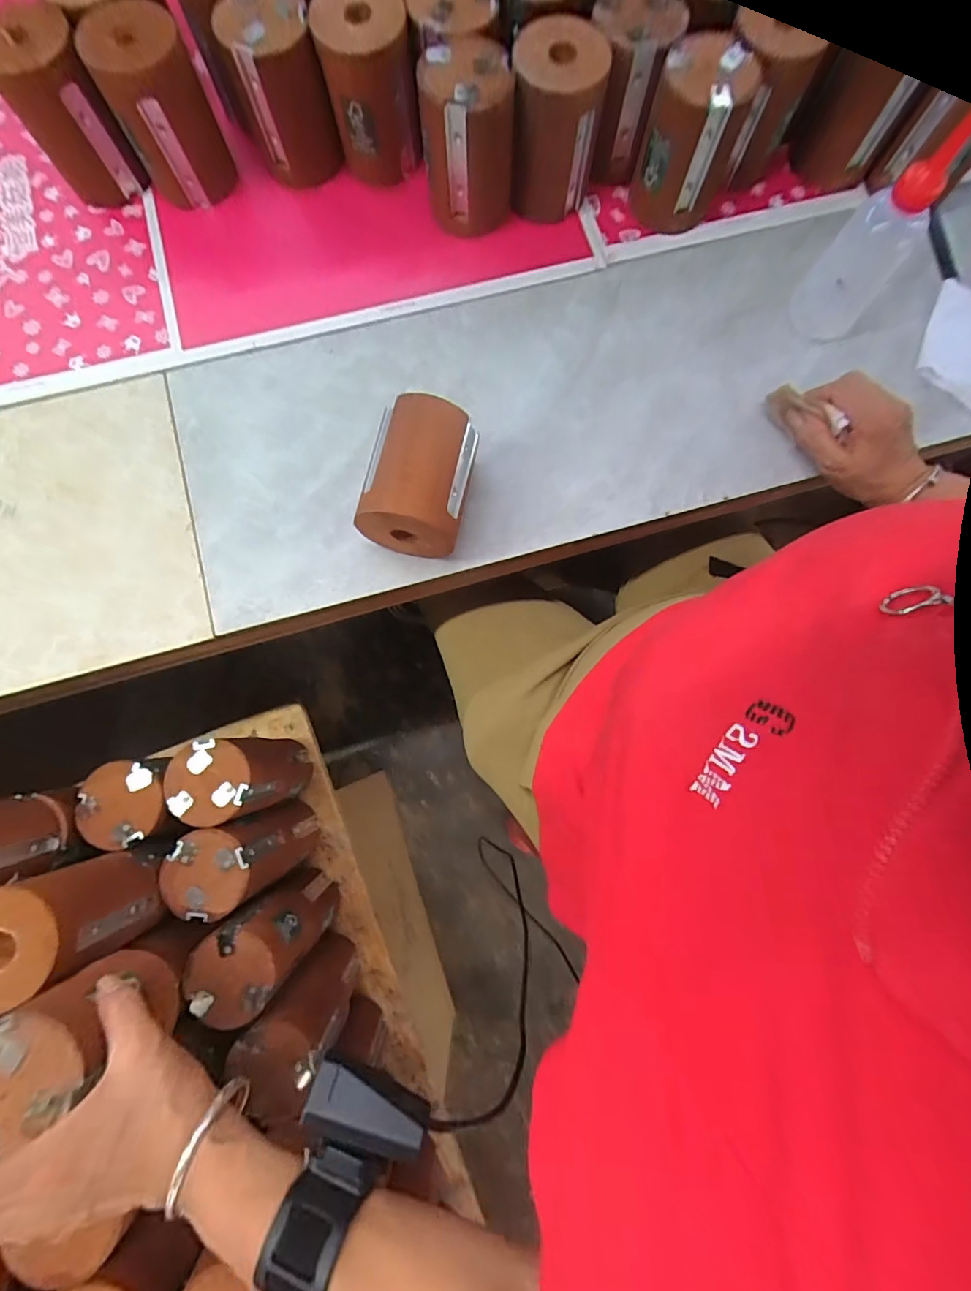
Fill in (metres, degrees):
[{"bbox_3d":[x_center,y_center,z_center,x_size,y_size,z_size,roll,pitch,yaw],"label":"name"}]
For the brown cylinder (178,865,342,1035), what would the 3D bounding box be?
[{"bbox_3d":[-0.223,0.304,0.511,0.073,0.195,0.079,0,80,-1],"label":"brown cylinder"}]

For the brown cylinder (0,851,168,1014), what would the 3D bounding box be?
[{"bbox_3d":[-0.330,0.215,0.380,0.085,0.106,0.078,-17,81,-4],"label":"brown cylinder"}]

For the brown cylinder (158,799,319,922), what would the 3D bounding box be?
[{"bbox_3d":[-0.252,0.224,0.523,0.080,0.193,0.074,0,80,-1],"label":"brown cylinder"}]

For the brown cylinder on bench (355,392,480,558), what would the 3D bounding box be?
[{"bbox_3d":[-0.051,-0.131,0.389,0.074,0.078,0.098,13,78,1],"label":"brown cylinder on bench"}]

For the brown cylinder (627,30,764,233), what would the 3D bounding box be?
[{"bbox_3d":[0.186,-0.460,0.441,0.082,0.100,0.084,17,79,2],"label":"brown cylinder"}]

